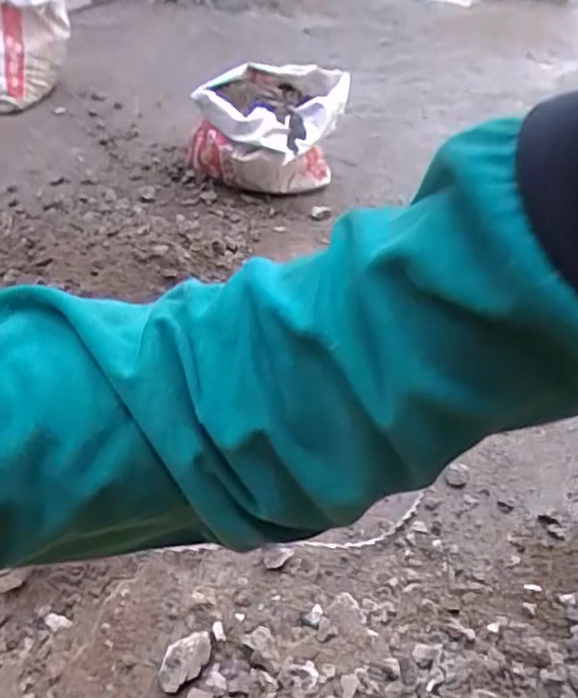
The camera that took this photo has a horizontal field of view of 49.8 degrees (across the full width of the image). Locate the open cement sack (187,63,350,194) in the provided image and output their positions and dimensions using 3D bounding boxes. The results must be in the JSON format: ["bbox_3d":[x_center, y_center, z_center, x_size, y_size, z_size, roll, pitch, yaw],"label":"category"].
[{"bbox_3d":[-0.059,-0.559,1.581,0.379,0.270,0.282,4,42,0],"label":"open cement sack"}]

